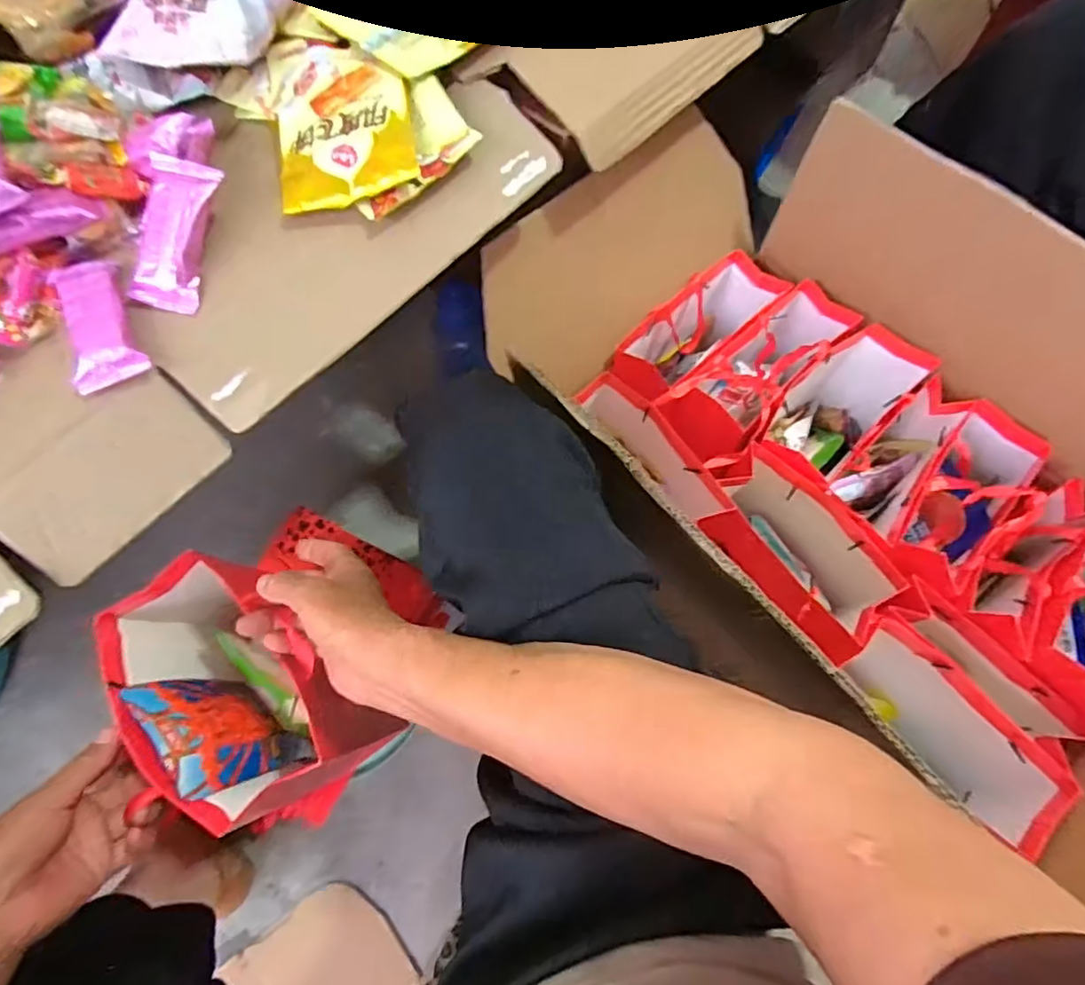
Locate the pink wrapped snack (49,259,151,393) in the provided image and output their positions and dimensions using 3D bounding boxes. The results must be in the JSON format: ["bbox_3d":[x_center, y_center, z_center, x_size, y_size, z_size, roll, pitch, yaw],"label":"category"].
[{"bbox_3d":[-0.298,-0.113,0.400,0.042,0.020,0.093,-24,71,-7],"label":"pink wrapped snack"}]

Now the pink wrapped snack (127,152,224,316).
[{"bbox_3d":[-0.252,-0.176,0.410,0.041,0.018,0.100,11,92,6],"label":"pink wrapped snack"}]

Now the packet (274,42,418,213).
[{"bbox_3d":[-0.143,-0.268,0.438,0.096,0.030,0.125,-8,70,-1],"label":"packet"}]

